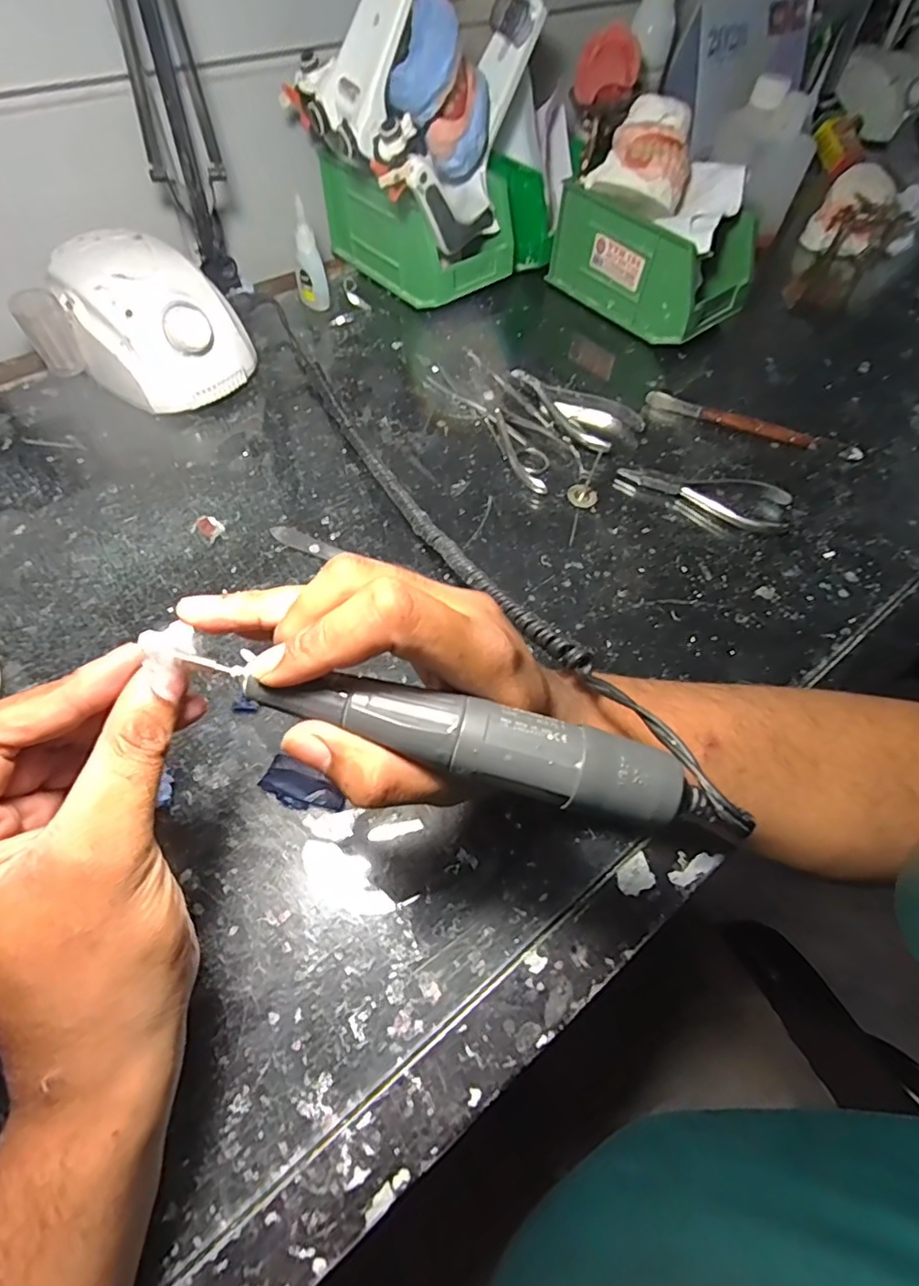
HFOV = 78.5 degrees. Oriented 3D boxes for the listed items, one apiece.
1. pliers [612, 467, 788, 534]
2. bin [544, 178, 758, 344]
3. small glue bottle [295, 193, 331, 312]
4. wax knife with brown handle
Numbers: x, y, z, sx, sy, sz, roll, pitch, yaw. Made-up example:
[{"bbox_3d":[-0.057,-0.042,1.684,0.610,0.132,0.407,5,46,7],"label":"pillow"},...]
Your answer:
[{"bbox_3d":[0.182,-0.115,0.422,0.123,0.012,0.042,24,60,11],"label":"pliers"},{"bbox_3d":[0.184,-0.363,0.531,0.095,0.086,0.166,-35,67,-22],"label":"bin"},{"bbox_3d":[-0.133,-0.339,0.499,0.026,0.084,0.017,-11,60,-10],"label":"small glue bottle"},{"bbox_3d":[0.239,-0.179,0.463,0.169,0.014,0.013,21,60,9],"label":"wax knife with brown handle"}]

